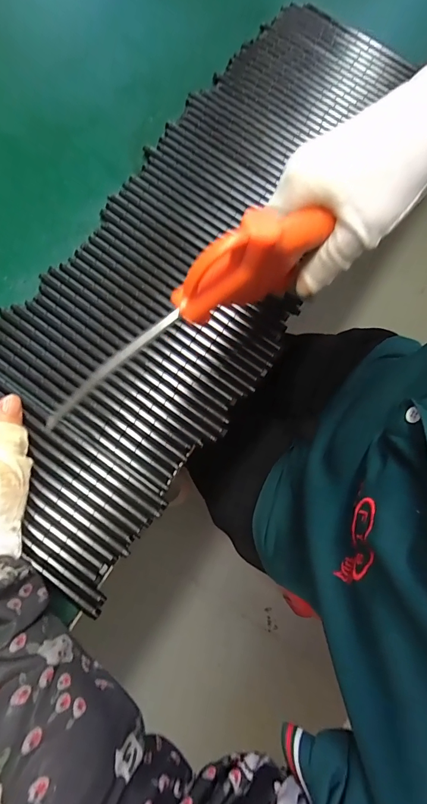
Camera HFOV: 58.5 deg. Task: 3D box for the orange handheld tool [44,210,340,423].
[{"bbox_3d":[-0.016,-0.044,0.197,0.177,0.051,0.022,-34,79,7],"label":"orange handheld tool"}]

